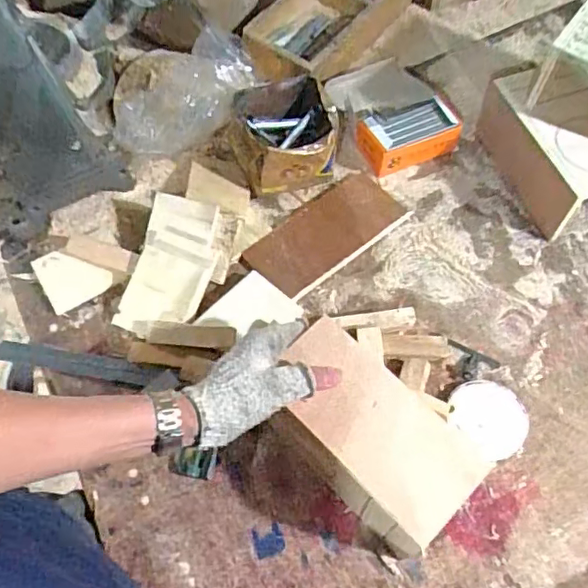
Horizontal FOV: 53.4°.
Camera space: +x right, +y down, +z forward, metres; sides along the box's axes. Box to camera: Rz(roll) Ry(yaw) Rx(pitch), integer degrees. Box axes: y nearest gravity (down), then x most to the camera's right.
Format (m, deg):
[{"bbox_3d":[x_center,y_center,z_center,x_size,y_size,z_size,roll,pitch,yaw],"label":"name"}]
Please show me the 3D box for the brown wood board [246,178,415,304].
[{"bbox_3d":[0.040,-0.079,0.732,0.198,0.014,0.101,-36,66,-16],"label":"brown wood board"}]

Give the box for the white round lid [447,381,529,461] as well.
[{"bbox_3d":[0.210,0.129,0.620,0.081,0.009,0.074,-1,62,2],"label":"white round lid"}]

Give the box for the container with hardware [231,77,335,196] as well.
[{"bbox_3d":[-0.014,-0.206,0.760,0.128,0.073,0.122,-11,62,-4],"label":"container with hardware"}]

